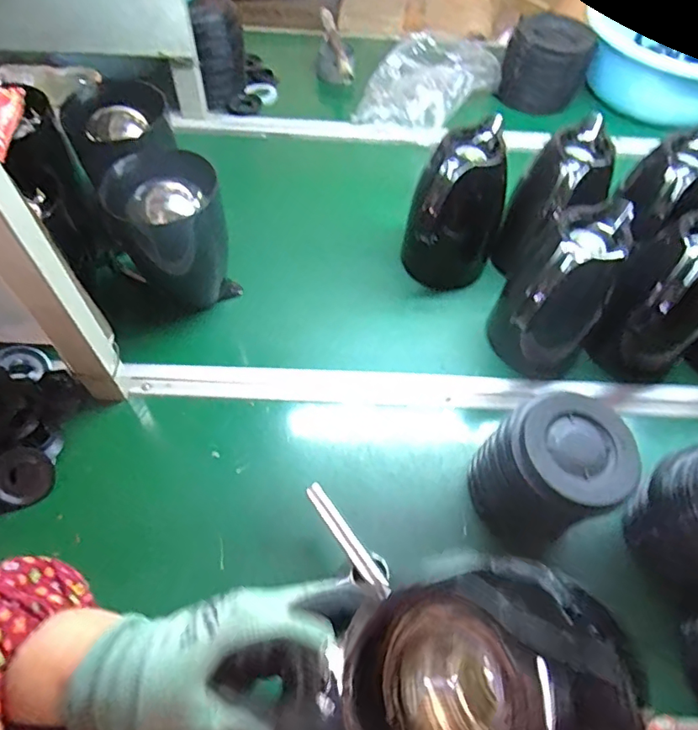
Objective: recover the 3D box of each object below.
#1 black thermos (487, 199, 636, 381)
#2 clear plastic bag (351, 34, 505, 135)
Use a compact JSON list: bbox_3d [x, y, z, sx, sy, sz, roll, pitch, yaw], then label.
[{"bbox_3d":[0.257,-0.075,0.633,0.131,0.203,0.125,10,57,4],"label":"black thermos"},{"bbox_3d":[0.158,-0.541,0.976,0.225,0.070,0.282,18,58,9],"label":"clear plastic bag"}]

